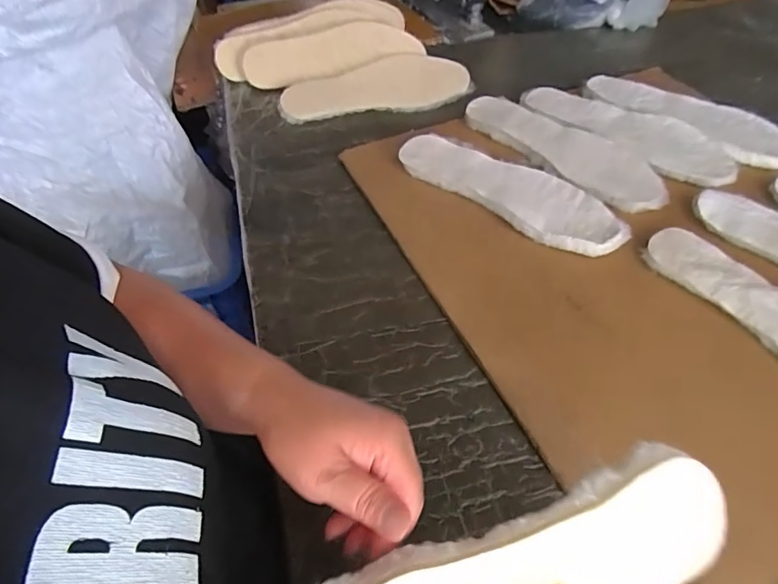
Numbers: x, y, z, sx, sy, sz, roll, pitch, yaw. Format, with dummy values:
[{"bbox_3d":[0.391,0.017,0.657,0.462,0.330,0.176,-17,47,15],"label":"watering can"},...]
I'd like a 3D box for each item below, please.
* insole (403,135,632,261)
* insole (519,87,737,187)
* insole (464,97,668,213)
[{"bbox_3d":[0.142,-0.127,0.586,0.284,0.019,0.095,34,60,25],"label":"insole"},{"bbox_3d":[0.319,-0.224,0.657,0.110,0.013,0.283,-34,56,-23],"label":"insole"},{"bbox_3d":[0.224,-0.191,0.631,0.095,0.007,0.283,-32,55,-22],"label":"insole"}]

